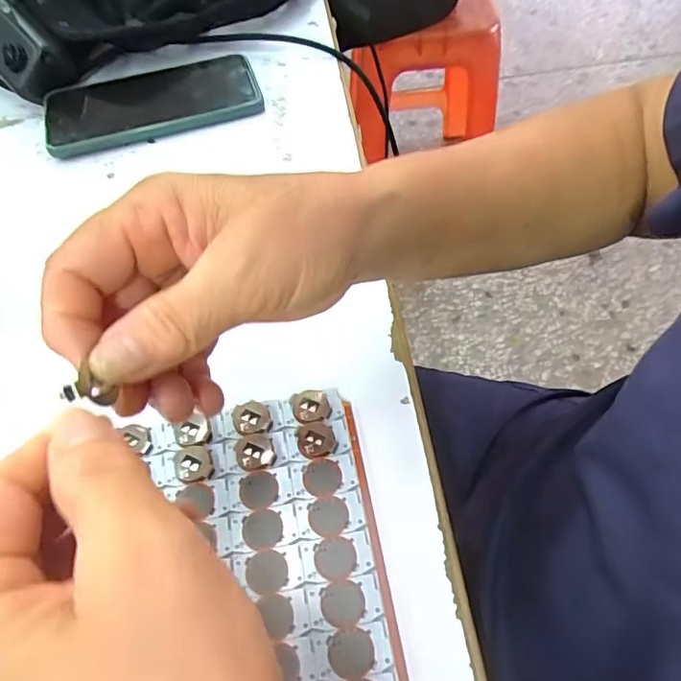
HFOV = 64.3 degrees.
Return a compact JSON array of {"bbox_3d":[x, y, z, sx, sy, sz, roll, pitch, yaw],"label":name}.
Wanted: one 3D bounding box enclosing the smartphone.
[{"bbox_3d":[-0.148,-0.184,0.417,0.166,0.015,0.086,-13,58,-4],"label":"smartphone"}]

